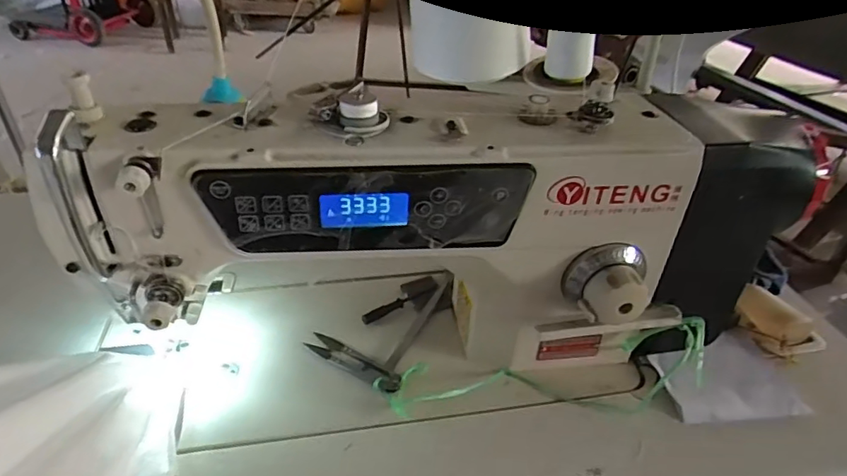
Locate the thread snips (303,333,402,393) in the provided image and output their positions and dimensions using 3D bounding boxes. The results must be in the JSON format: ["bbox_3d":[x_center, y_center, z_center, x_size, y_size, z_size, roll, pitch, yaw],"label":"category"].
[{"bbox_3d":[-0.061,0.108,0.472,0.098,0.008,0.021,22,40,25],"label":"thread snips"}]

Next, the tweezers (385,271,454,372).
[{"bbox_3d":[-0.001,0.076,0.516,0.012,0.012,0.135,18,39,20],"label":"tweezers"}]

